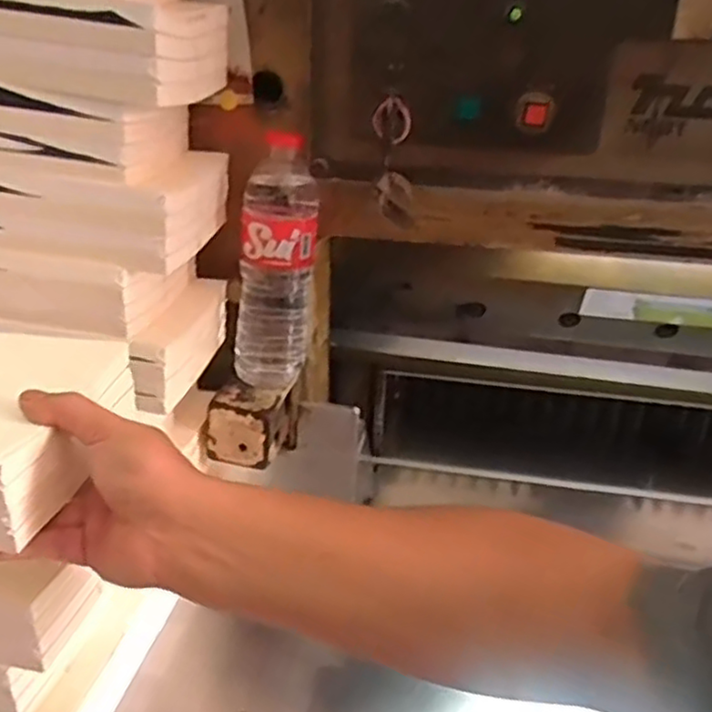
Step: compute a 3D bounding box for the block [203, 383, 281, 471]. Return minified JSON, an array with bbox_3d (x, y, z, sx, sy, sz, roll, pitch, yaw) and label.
[{"bbox_3d":[-0.103,0.062,0.648,0.064,0.060,0.051,6,23,7],"label":"block"}]

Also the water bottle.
[{"bbox_3d":[-0.071,-0.078,0.634,0.077,0.218,0.061,-1,24,-9],"label":"water bottle"}]

